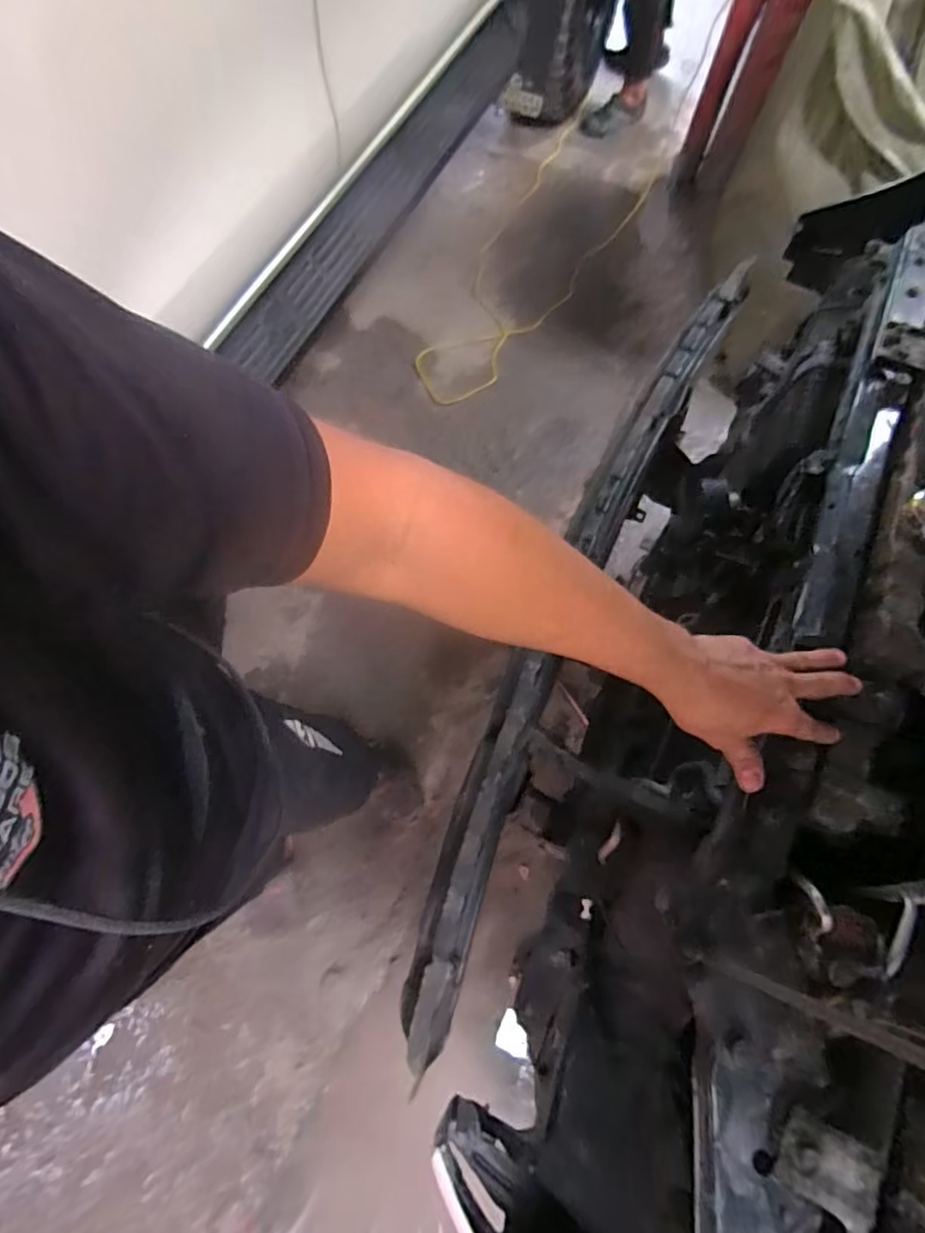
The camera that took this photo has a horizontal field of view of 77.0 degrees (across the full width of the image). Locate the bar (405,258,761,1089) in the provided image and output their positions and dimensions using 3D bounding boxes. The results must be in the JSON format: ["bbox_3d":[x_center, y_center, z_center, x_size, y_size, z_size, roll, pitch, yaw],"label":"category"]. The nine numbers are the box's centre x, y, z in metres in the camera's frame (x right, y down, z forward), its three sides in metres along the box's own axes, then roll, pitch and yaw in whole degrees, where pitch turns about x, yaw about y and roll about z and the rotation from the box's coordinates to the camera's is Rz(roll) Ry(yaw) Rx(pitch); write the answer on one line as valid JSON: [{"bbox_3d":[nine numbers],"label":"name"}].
[{"bbox_3d":[0.180,-0.038,0.831,0.090,0.069,1.204,24,70,7],"label":"bar"}]

